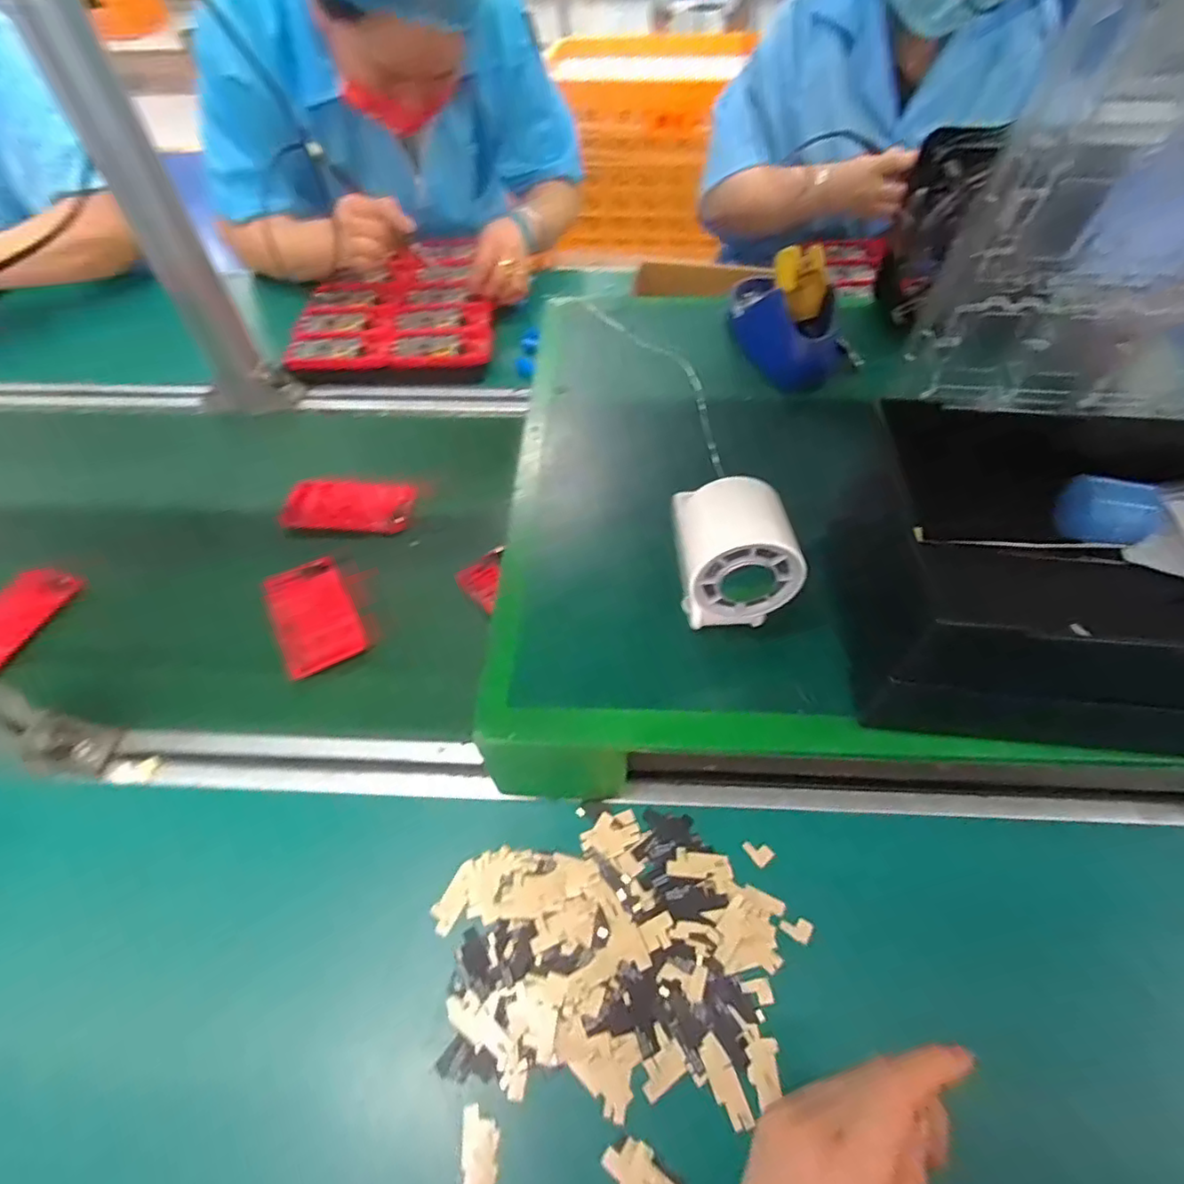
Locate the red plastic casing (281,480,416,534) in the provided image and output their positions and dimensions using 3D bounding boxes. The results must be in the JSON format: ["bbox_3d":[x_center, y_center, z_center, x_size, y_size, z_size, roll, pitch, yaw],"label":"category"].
[{"bbox_3d":[-0.245,-0.086,0.614,0.124,0.010,0.059,3,51,3],"label":"red plastic casing"}]

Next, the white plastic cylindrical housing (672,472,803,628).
[{"bbox_3d":[0.083,-0.025,0.349,0.063,0.051,0.066,-2,51,-2],"label":"white plastic cylindrical housing"}]

